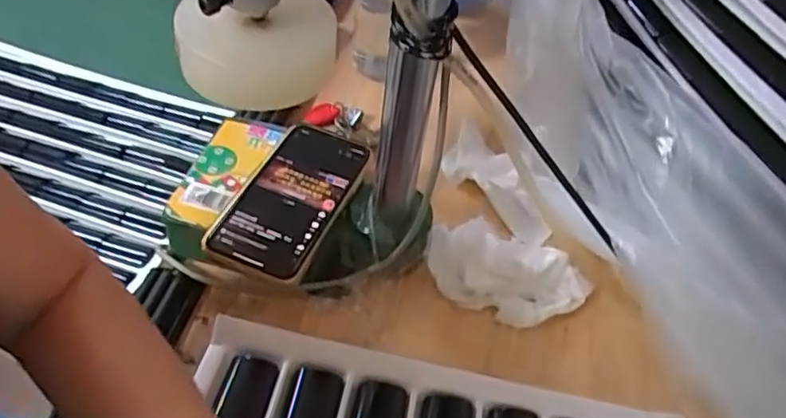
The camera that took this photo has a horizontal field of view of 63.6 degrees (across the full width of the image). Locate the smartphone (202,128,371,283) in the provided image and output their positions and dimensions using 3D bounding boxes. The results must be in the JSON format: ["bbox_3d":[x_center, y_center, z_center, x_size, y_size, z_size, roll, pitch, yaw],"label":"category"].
[{"bbox_3d":[-0.077,-0.010,0.482,0.078,0.012,0.145,18,51,9],"label":"smartphone"}]

